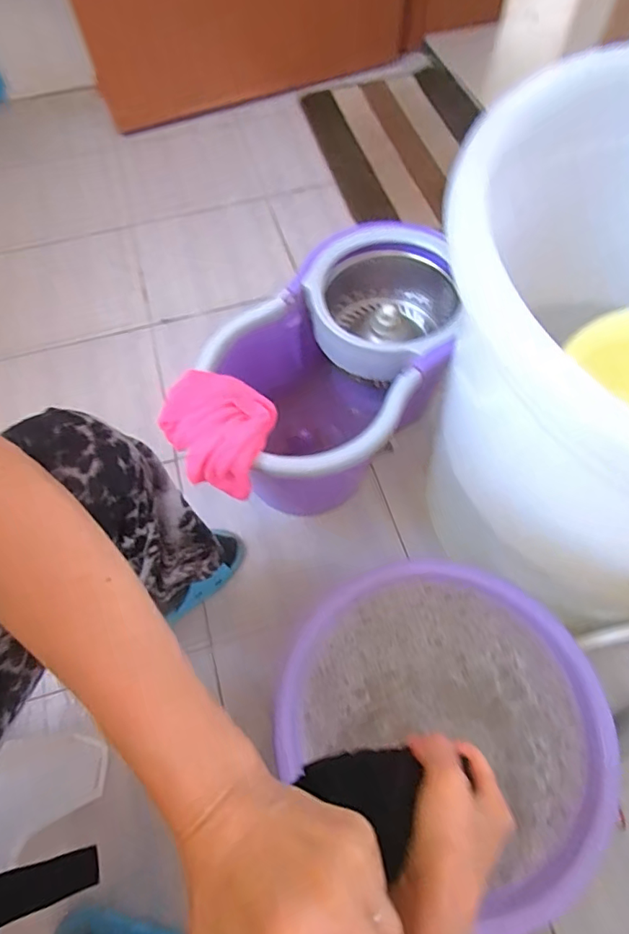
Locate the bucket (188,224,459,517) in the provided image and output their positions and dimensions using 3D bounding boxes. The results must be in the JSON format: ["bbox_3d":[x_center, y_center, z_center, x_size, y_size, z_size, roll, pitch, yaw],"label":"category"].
[{"bbox_3d":[0.051,-0.131,0.746,0.255,0.229,0.413,38,71,19],"label":"bucket"}]

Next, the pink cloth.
[{"bbox_3d":[-0.119,-0.044,0.593,0.135,0.057,0.124,16,65,10],"label":"pink cloth"}]

